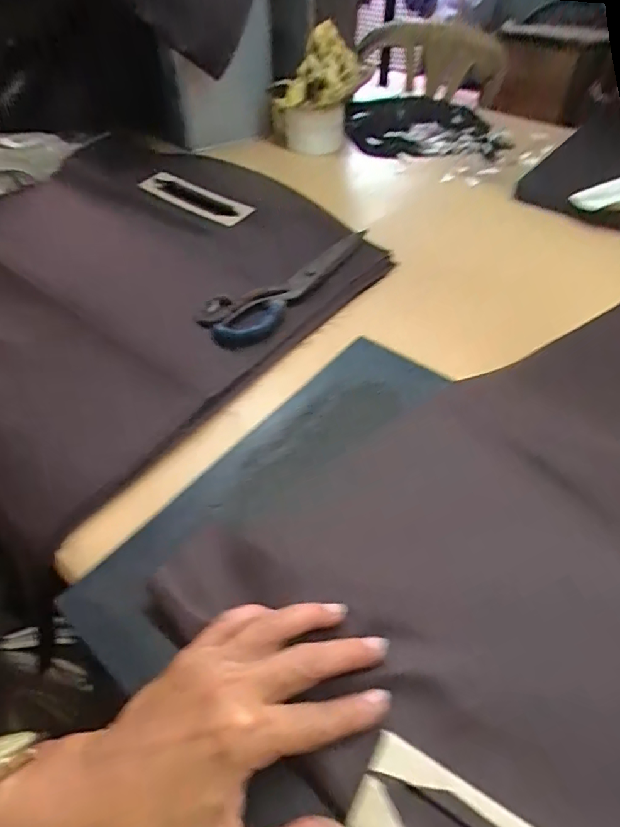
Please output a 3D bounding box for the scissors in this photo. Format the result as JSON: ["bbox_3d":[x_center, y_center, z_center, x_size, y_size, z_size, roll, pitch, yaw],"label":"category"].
[{"bbox_3d":[-0.029,-0.144,0.507,0.077,0.018,0.226,23,53,20],"label":"scissors"}]

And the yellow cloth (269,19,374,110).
[{"bbox_3d":[0.016,-0.507,0.716,0.110,0.089,0.074,-31,55,-27],"label":"yellow cloth"}]

